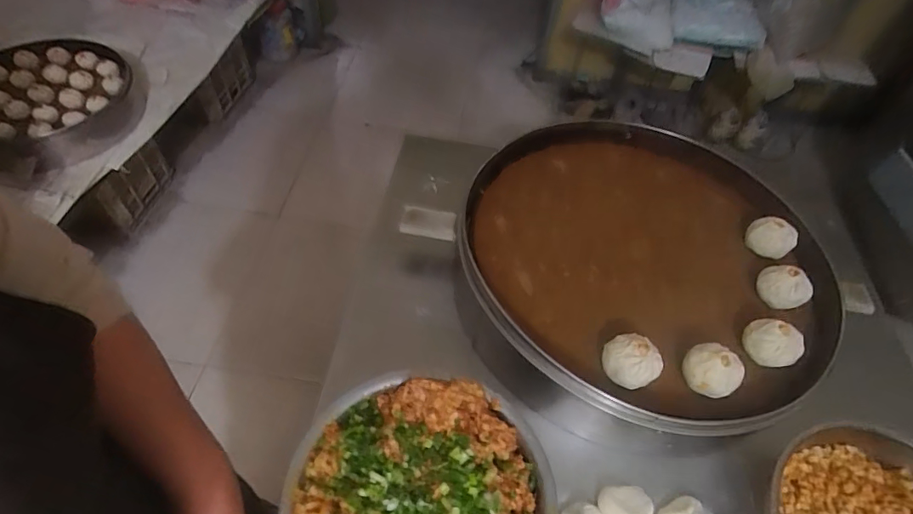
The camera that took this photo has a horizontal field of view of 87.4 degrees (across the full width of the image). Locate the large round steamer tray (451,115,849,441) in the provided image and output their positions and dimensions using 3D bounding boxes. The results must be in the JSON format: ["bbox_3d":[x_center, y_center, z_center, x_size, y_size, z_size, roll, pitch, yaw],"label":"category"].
[{"bbox_3d":[0.261,-0.014,0.665,0.505,0.096,0.440,-30,62,-25],"label":"large round steamer tray"}]

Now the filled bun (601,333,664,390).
[{"bbox_3d":[0.190,0.114,0.522,0.059,0.034,0.051,34,57,19],"label":"filled bun"}]

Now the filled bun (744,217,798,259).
[{"bbox_3d":[0.435,-0.027,0.660,0.049,0.036,0.057,-30,62,-25],"label":"filled bun"}]

